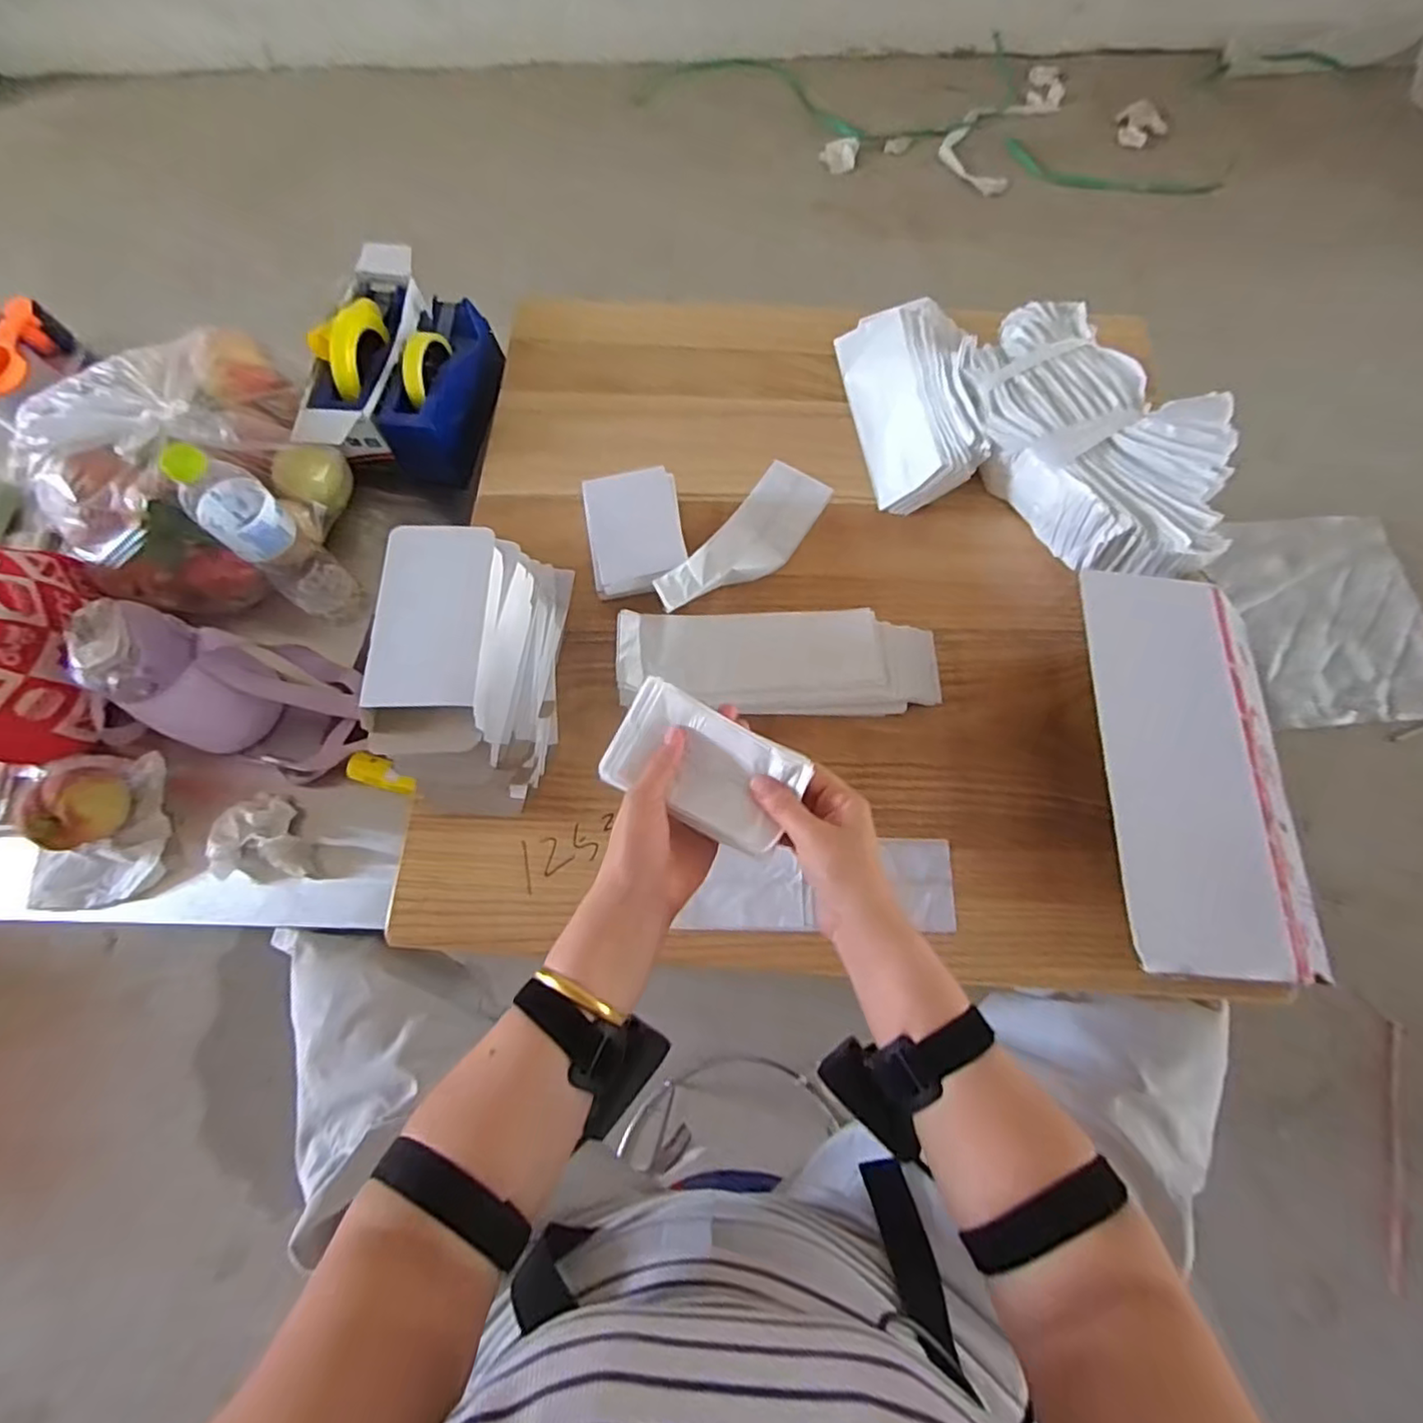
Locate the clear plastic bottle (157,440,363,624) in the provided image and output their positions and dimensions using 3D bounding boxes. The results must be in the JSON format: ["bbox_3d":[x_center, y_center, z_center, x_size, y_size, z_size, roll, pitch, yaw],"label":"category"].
[{"bbox_3d":[-0.440,-0.169,0.669,0.054,0.251,0.073,32,74,12],"label":"clear plastic bottle"}]

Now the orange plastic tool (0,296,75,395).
[{"bbox_3d":[-0.931,-0.474,0.864,0.058,0.063,0.148,36,75,14],"label":"orange plastic tool"}]

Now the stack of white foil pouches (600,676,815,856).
[{"bbox_3d":[-0.007,0.038,0.460,0.134,0.022,0.077,26,73,11],"label":"stack of white foil pouches"}]

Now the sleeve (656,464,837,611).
[{"bbox_3d":[0.036,-0.178,0.665,0.081,0.032,0.229,38,63,14],"label":"sleeve"}]

